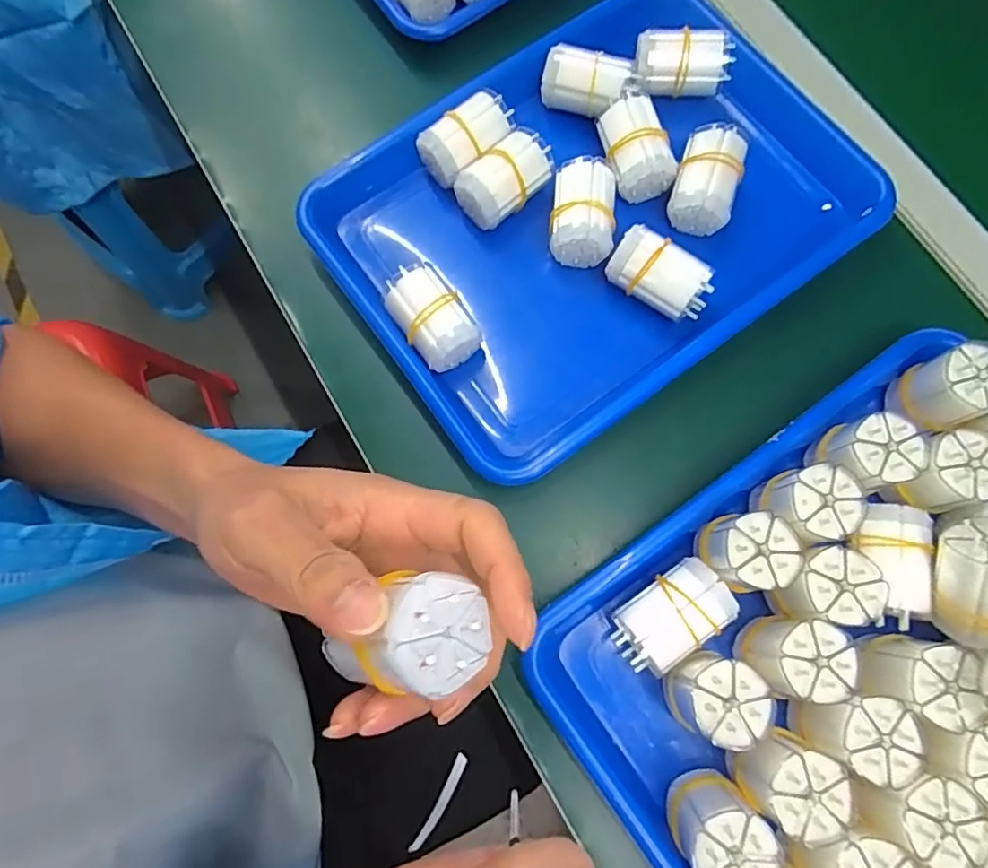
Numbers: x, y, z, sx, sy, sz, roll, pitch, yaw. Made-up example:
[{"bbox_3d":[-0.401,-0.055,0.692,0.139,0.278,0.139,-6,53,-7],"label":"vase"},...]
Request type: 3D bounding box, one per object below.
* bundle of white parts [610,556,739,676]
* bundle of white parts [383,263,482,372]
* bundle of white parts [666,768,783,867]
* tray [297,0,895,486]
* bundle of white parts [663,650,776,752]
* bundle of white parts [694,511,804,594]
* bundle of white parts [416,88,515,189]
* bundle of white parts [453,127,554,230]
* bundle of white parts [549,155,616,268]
[{"bbox_3d":[0.096,0.101,0.327,0.063,0.040,0.040,-33,77,-8],"label":"bundle of white parts"},{"bbox_3d":[-0.040,-0.071,0.374,0.037,0.046,0.065,-35,77,-8],"label":"bundle of white parts"},{"bbox_3d":[0.108,0.194,0.290,0.039,0.058,0.040,0,75,1],"label":"bundle of white parts"},{"bbox_3d":[0.063,-0.146,0.391,0.318,0.048,0.240,-36,77,-8],"label":"tray"},{"bbox_3d":[0.112,0.135,0.307,0.039,0.061,0.038,0,75,1],"label":"bundle of white parts"},{"bbox_3d":[0.134,0.063,0.314,0.040,0.035,0.038,-1,75,1],"label":"bundle of white parts"},{"bbox_3d":[-0.016,-0.198,0.404,0.063,0.040,0.034,-34,77,-8],"label":"bundle of white parts"},{"bbox_3d":[0.008,-0.167,0.398,0.063,0.042,0.036,-40,78,-9],"label":"bundle of white parts"},{"bbox_3d":[0.058,-0.142,0.390,0.040,0.046,0.060,6,75,2],"label":"bundle of white parts"}]

